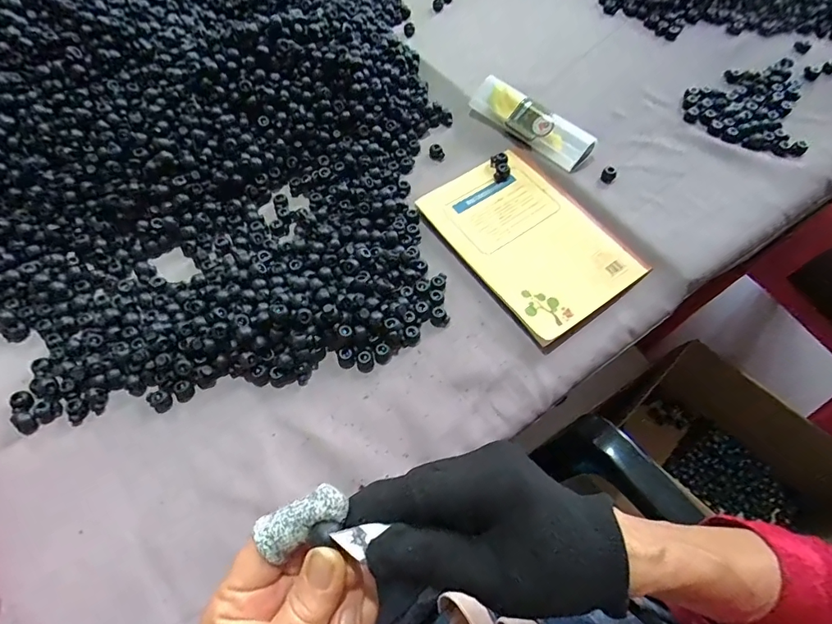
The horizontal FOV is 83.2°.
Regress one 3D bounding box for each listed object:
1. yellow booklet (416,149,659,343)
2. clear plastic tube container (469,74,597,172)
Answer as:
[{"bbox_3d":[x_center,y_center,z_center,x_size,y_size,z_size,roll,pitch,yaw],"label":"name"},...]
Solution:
[{"bbox_3d":[0.115,-0.078,0.477,0.140,0.011,0.201,-31,65,-16],"label":"yellow booklet"},{"bbox_3d":[0.128,-0.212,0.529,0.036,0.033,0.150,-40,68,-20],"label":"clear plastic tube container"}]

